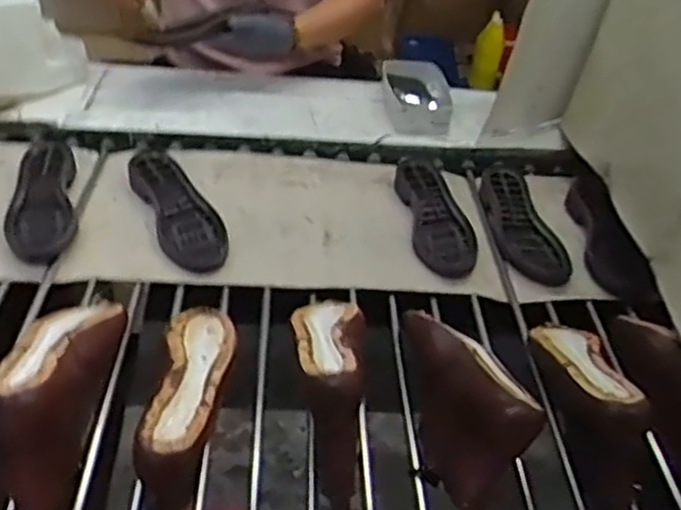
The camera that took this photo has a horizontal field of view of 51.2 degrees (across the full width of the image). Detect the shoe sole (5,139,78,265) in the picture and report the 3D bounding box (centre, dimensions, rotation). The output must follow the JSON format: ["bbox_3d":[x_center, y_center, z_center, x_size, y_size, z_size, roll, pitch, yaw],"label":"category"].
[{"bbox_3d":[-0.433,-0.083,1.034,0.096,0.041,0.241,-4,40,-14],"label":"shoe sole"}]

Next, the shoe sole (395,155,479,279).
[{"bbox_3d":[0.153,-0.068,1.127,0.099,0.039,0.286,-1,39,-10],"label":"shoe sole"}]

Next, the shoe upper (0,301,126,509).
[{"bbox_3d":[-0.301,0.134,0.748,0.086,0.124,0.280,5,38,-3],"label":"shoe upper"}]

